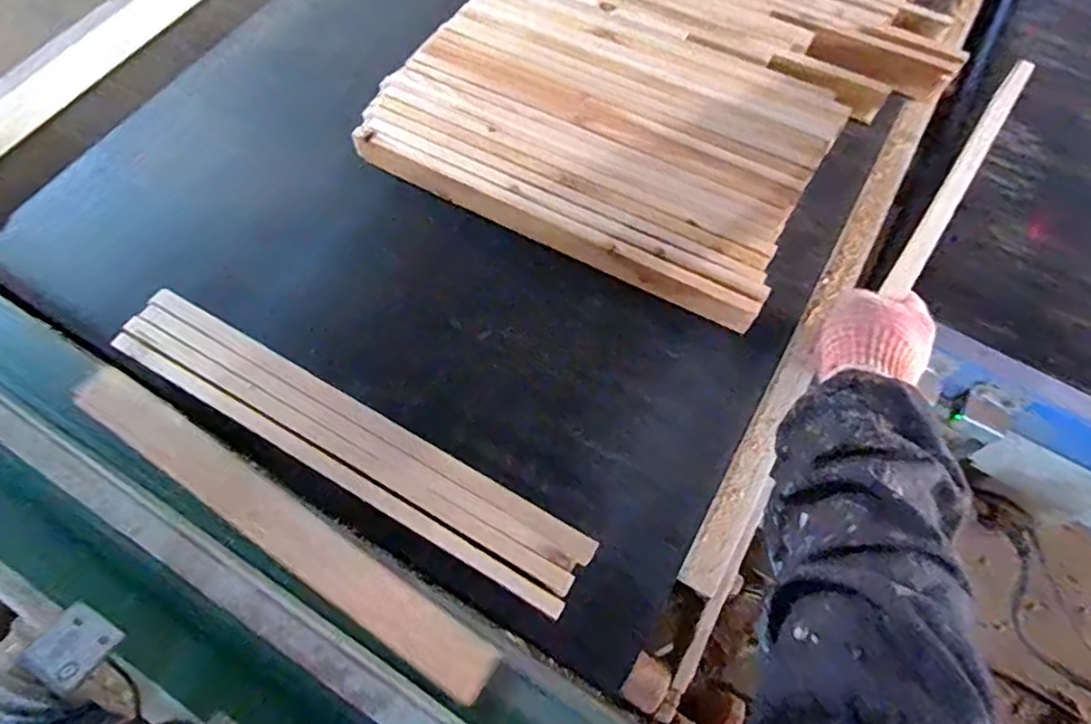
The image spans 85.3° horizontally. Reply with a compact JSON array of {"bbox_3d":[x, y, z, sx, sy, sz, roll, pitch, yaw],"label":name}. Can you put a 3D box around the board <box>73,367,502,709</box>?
[{"bbox_3d":[-0.250,0.150,0.553,0.469,0.020,0.051,31,68,15],"label":"board"}]

